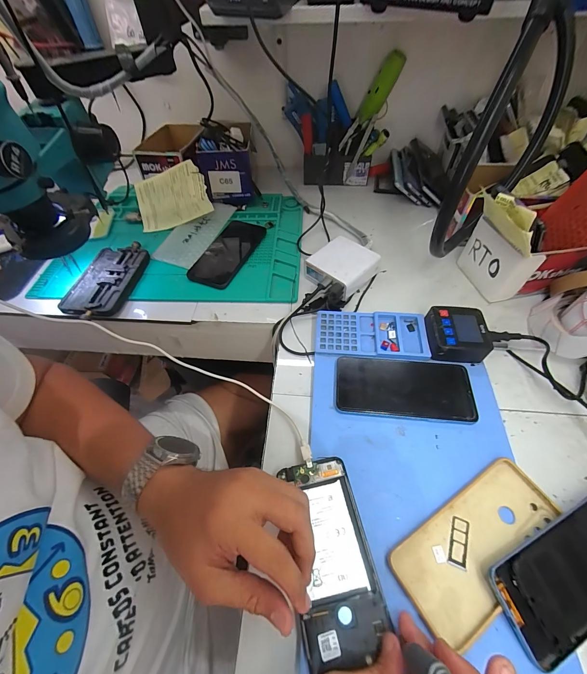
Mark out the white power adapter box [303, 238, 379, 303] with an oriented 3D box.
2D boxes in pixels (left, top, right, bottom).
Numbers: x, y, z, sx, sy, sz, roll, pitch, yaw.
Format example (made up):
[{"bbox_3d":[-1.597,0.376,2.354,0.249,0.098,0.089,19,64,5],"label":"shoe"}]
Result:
[{"bbox_3d":[0.074,-0.111,0.476,0.087,0.044,0.095,38,64,25],"label":"white power adapter box"}]

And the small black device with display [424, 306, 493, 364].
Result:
[{"bbox_3d":[0.215,-0.002,0.403,0.077,0.039,0.069,2,55,3],"label":"small black device with display"}]

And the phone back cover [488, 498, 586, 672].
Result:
[{"bbox_3d":[0.254,0.203,0.264,0.169,0.007,0.075,-19,74,-17],"label":"phone back cover"}]

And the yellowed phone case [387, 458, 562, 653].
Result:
[{"bbox_3d":[0.175,0.193,0.280,0.168,0.010,0.080,-27,58,-16],"label":"yellowed phone case"}]

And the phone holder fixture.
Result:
[{"bbox_3d":[-0.310,-0.100,0.496,0.098,0.026,0.158,3,55,4],"label":"phone holder fixture"}]

